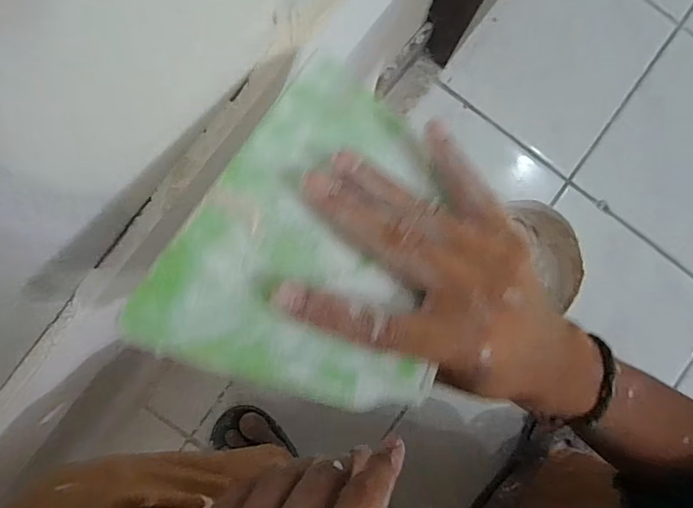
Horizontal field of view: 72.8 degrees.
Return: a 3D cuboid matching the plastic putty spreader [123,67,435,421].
[{"bbox_3d":[-0.001,-0.009,0.221,0.119,0.004,0.163,31,63,-8],"label":"plastic putty spreader"}]

